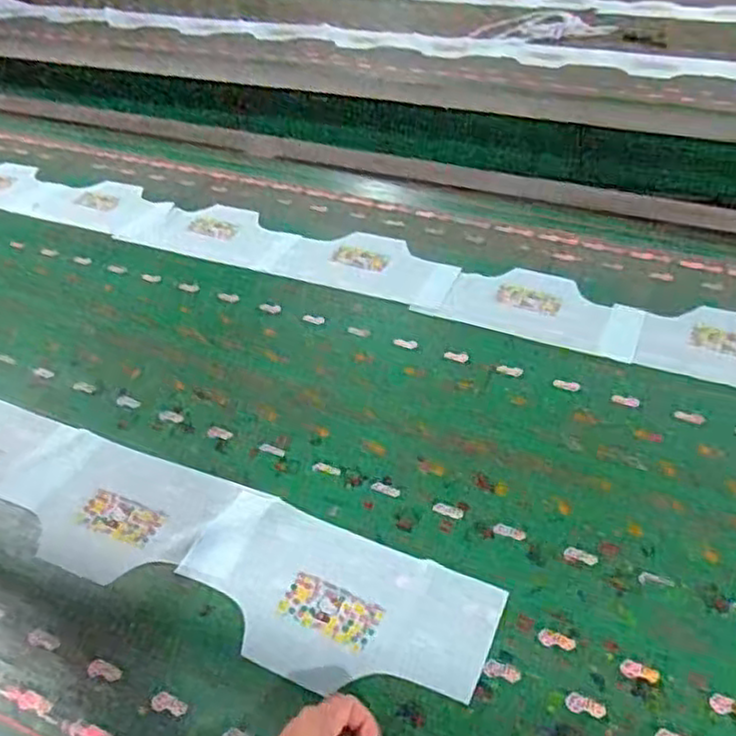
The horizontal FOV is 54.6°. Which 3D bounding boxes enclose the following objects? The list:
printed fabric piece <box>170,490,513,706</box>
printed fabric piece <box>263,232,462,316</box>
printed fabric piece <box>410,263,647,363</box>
[{"bbox_3d":[-0.041,0.237,0.732,0.328,0.006,0.170,16,45,23],"label":"printed fabric piece"},{"bbox_3d":[0.001,-0.171,1.188,0.306,0.010,0.156,17,50,24],"label":"printed fabric piece"},{"bbox_3d":[0.241,-0.095,1.084,0.329,0.009,0.167,14,44,19],"label":"printed fabric piece"}]

